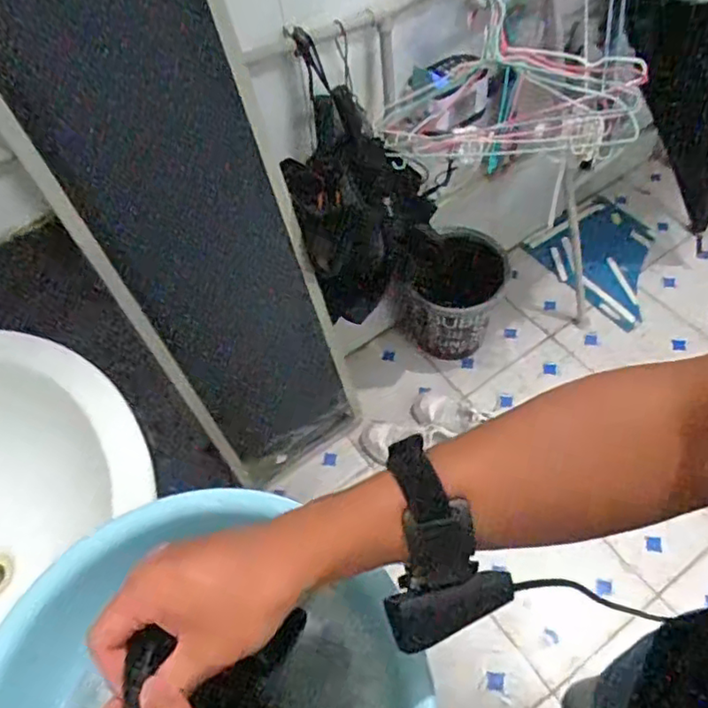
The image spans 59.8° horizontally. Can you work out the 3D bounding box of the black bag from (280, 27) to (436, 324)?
[{"bbox_3d":[0.016,-0.291,1.155,0.267,0.493,0.123,-19,53,-9],"label":"black bag"}]

